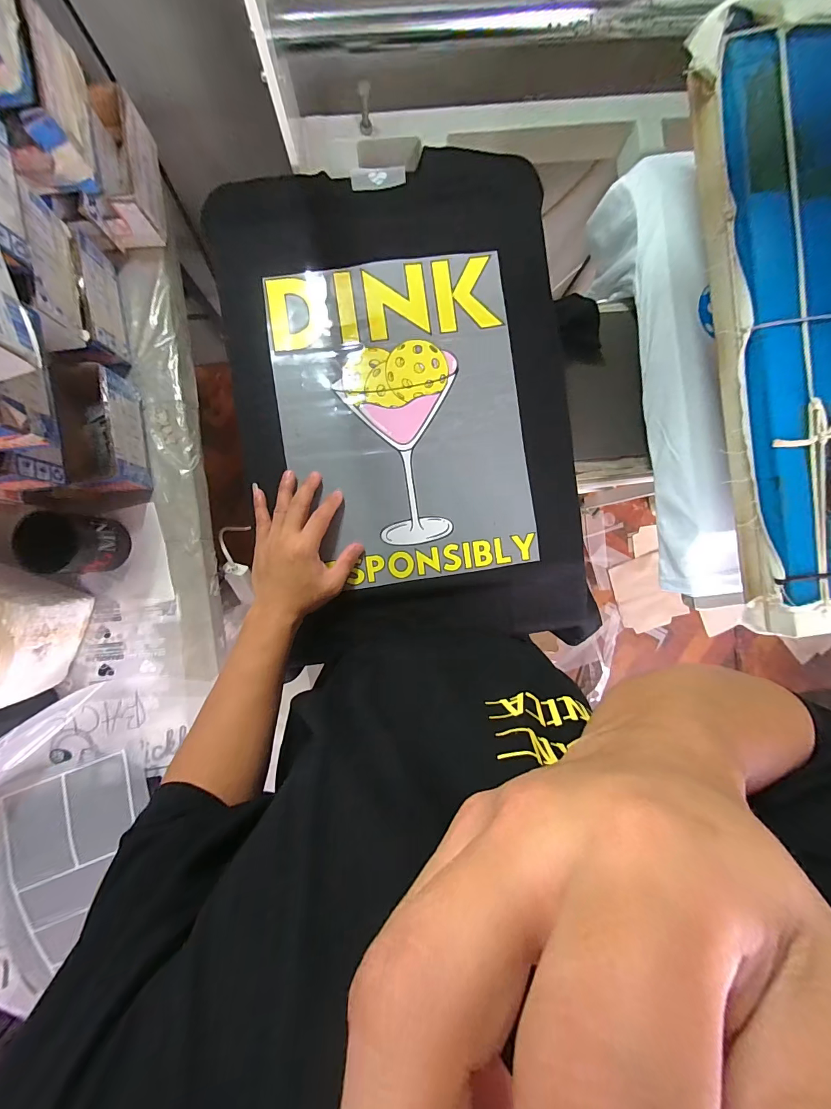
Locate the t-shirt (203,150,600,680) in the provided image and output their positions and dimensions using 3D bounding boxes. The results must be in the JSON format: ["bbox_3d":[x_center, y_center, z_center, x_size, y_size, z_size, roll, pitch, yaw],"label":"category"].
[{"bbox_3d":[-0.006,-0.179,0.473,0.399,0.031,0.592,-9,90,-4],"label":"t-shirt"}]

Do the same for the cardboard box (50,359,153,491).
[{"bbox_3d":[-0.440,-0.170,0.533,0.086,0.073,0.172,-4,90,-4],"label":"cardboard box"}]

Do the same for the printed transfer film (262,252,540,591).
[{"bbox_3d":[-0.015,-0.162,0.464,0.280,0.006,0.380,-8,91,-2],"label":"printed transfer film"}]

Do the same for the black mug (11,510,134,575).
[{"bbox_3d":[-0.463,-0.014,0.512,0.082,0.113,0.077,4,89,-3],"label":"black mug"}]

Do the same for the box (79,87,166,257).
[{"bbox_3d":[-0.406,-0.527,0.531,0.070,0.080,0.165,-3,90,-4],"label":"box"}]

